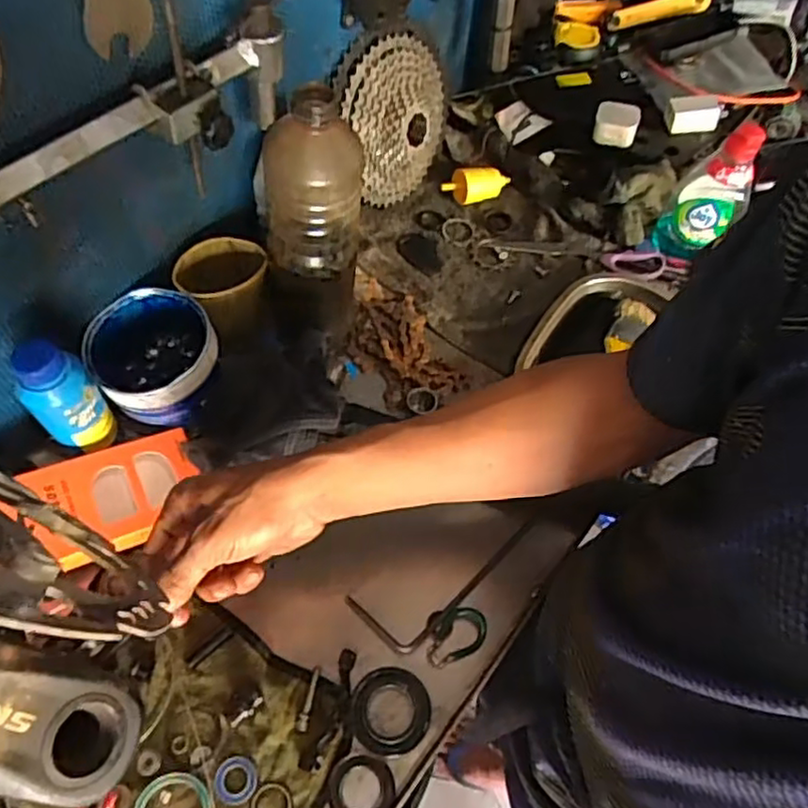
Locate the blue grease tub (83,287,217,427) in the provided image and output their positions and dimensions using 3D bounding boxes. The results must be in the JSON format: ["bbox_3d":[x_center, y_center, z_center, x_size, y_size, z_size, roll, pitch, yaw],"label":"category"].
[{"bbox_3d":[-0.211,-0.036,0.572,0.095,0.072,0.104,2,61,-4],"label":"blue grease tub"}]

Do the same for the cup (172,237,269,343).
[{"bbox_3d":[-0.164,-0.101,0.624,0.071,0.086,0.078,2,61,-4],"label":"cup"}]

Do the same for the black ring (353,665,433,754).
[{"bbox_3d":[-0.010,0.229,0.502,0.059,0.008,0.058,2,61,-4],"label":"black ring"}]

